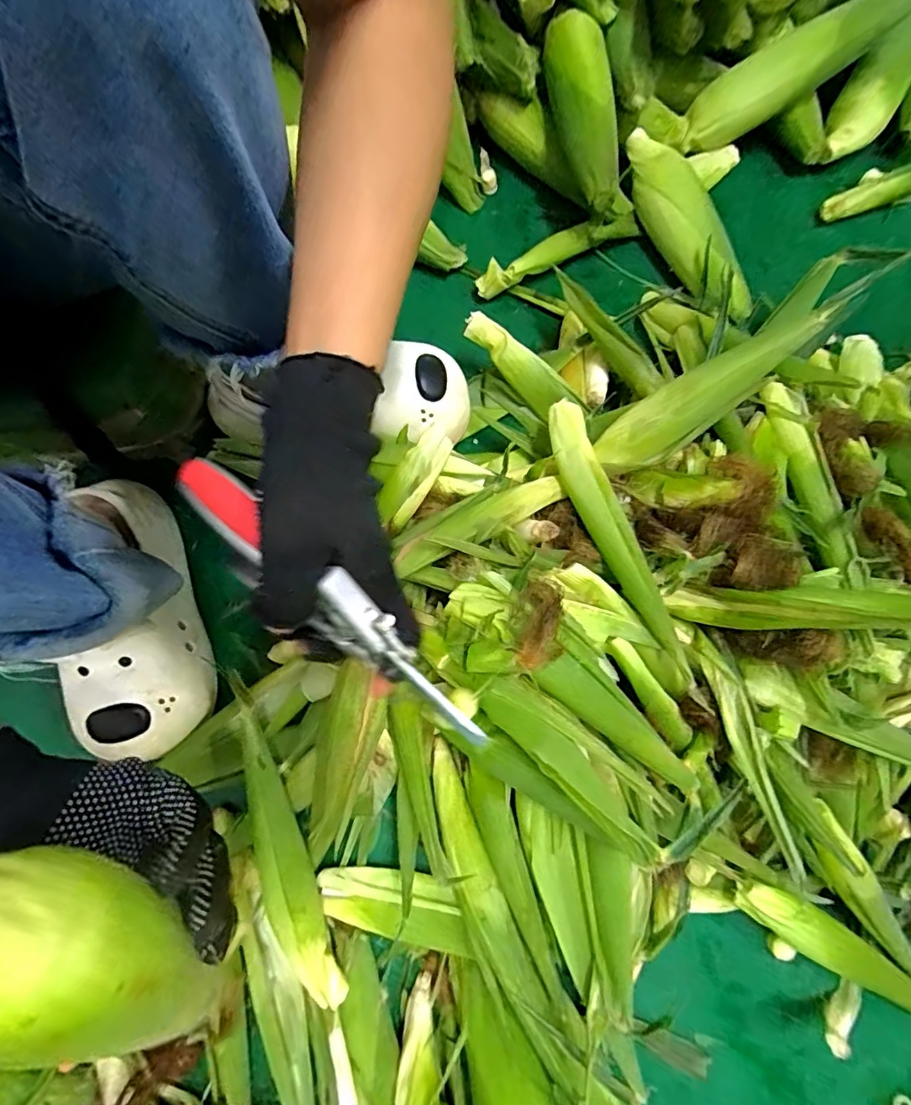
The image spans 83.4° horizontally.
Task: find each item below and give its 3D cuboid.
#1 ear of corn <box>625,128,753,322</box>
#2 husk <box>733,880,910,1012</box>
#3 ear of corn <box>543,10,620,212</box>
[{"bbox_3d":[0.248,-0.358,0.568,0.066,0.058,0.243,-26,80,-7],"label":"ear of corn"},{"bbox_3d":[0.332,0.336,0.423,0.218,0.034,0.036,30,79,5],"label":"husk"},{"bbox_3d":[0.130,-0.460,0.525,0.056,0.047,0.203,-7,78,-3],"label":"ear of corn"}]

